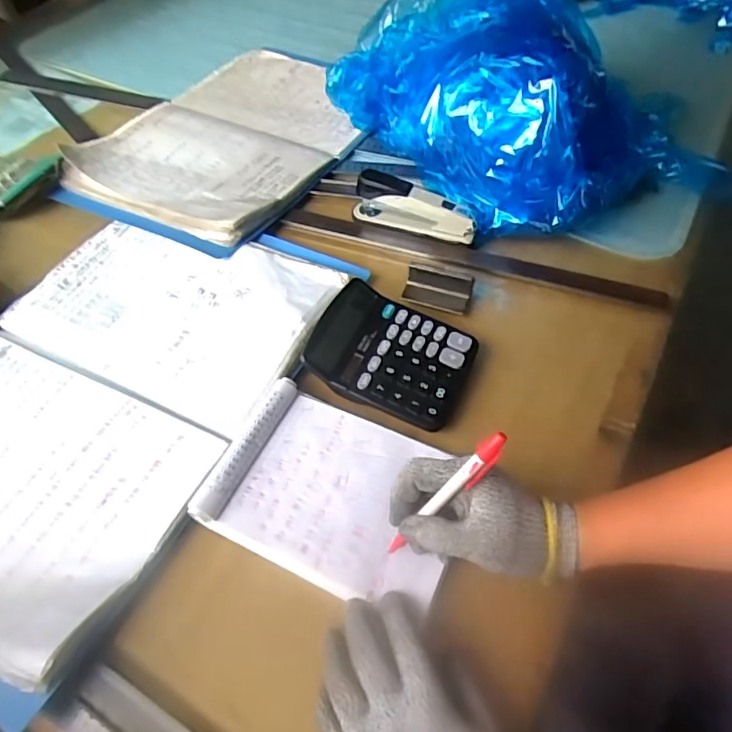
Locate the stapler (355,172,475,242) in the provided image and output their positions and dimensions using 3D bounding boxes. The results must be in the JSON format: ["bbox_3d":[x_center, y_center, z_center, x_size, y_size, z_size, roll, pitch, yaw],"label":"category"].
[{"bbox_3d":[0.056,-0.182,0.627,0.143,0.054,0.030,18,57,13],"label":"stapler"}]

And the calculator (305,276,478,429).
[{"bbox_3d":[0.022,-0.011,0.520,0.150,0.030,0.119,20,57,15],"label":"calculator"}]

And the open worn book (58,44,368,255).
[{"bbox_3d":[-0.182,-0.338,0.770,0.334,0.042,0.450,26,60,20],"label":"open worn book"}]

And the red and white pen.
[{"bbox_3d":[0.055,0.088,0.374,0.008,0.124,0.014,3,42,-47],"label":"red and white pen"}]

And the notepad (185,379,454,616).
[{"bbox_3d":[-0.025,0.100,0.450,0.201,0.016,0.141,22,58,16],"label":"notepad"}]

